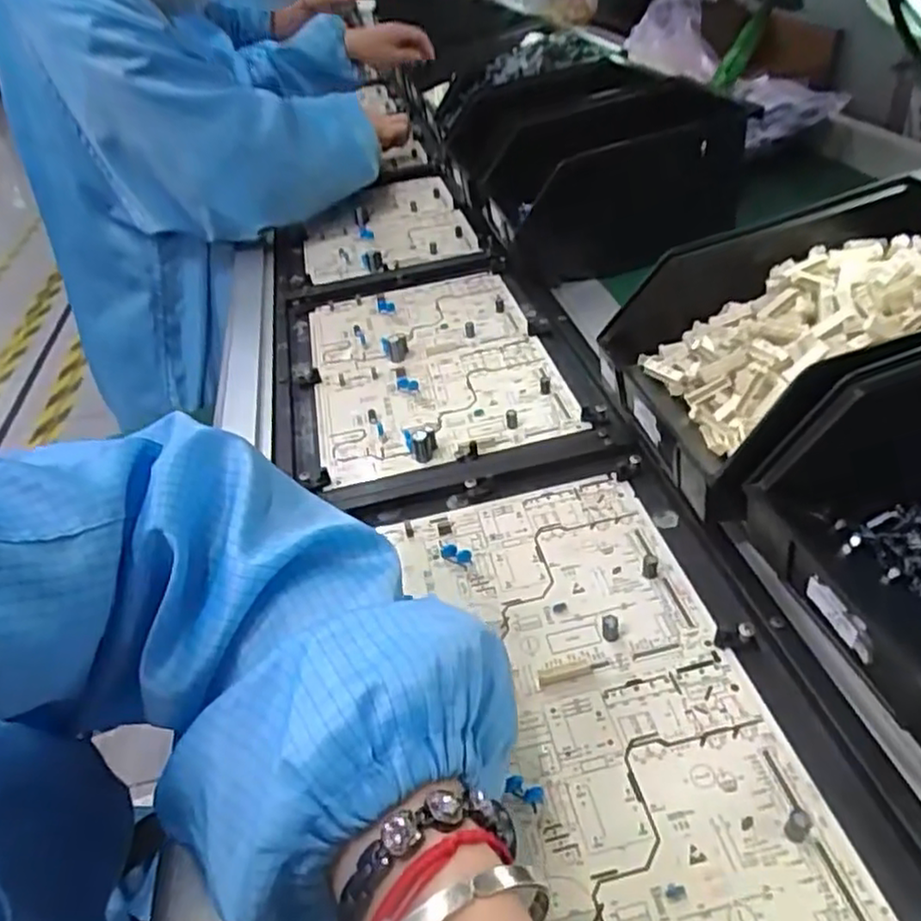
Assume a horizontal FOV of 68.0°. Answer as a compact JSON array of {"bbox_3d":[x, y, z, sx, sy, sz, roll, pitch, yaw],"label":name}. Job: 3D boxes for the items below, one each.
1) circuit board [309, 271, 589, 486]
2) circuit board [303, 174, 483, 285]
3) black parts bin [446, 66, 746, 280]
[{"bbox_3d":[-0.029,-0.088,0.592,0.192,0.018,0.276,-13,38,-6],"label":"circuit board"},{"bbox_3d":[-0.093,-0.291,0.835,0.188,0.016,0.296,-10,38,-3],"label":"circuit board"},{"bbox_3d":[0.120,-0.329,0.746,0.214,0.141,0.344,-12,38,-5],"label":"black parts bin"}]

